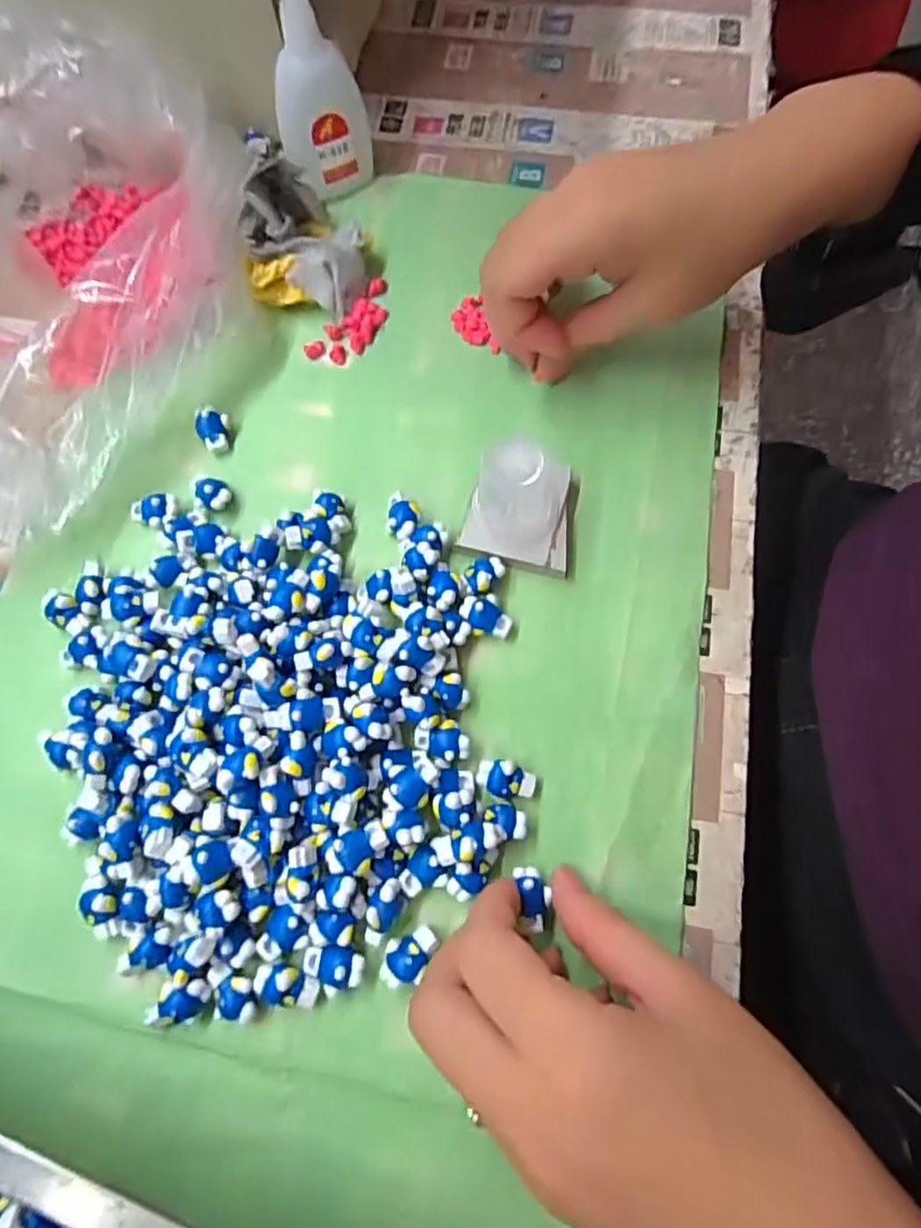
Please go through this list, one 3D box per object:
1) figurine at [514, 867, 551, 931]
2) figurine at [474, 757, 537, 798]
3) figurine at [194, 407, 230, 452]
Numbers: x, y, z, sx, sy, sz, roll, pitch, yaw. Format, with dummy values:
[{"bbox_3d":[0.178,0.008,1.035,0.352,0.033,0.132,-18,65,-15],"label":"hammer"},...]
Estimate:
[{"bbox_3d":[0.026,0.101,0.222,0.011,0.009,0.021,-8,69,-1],"label":"figurine"},{"bbox_3d":[0.017,0.063,0.237,0.022,0.010,0.013,21,73,9],"label":"figurine"},{"bbox_3d":[-0.116,-0.088,0.295,0.016,0.008,0.020,-35,74,-9],"label":"figurine"}]

